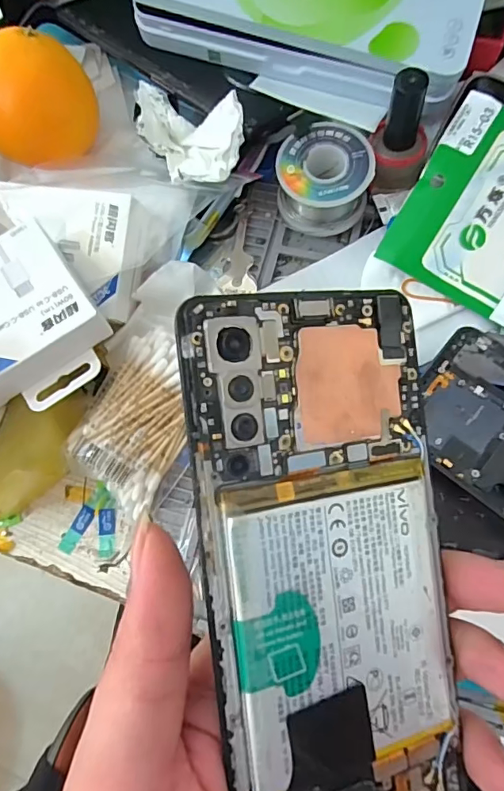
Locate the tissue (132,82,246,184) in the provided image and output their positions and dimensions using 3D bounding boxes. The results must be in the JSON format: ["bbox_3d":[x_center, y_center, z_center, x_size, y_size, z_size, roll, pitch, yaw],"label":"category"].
[{"bbox_3d":[-0.038,-0.145,0.268,0.070,0.024,0.049,18,76,8],"label":"tissue"}]

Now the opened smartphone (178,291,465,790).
[{"bbox_3d":[0.023,0.047,0.132,0.070,0.004,0.150,-6,89,-21],"label":"opened smartphone"}]

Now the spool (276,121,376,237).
[{"bbox_3d":[0.042,-0.126,0.285,0.052,0.036,0.049,-1,74,3],"label":"spool"}]

